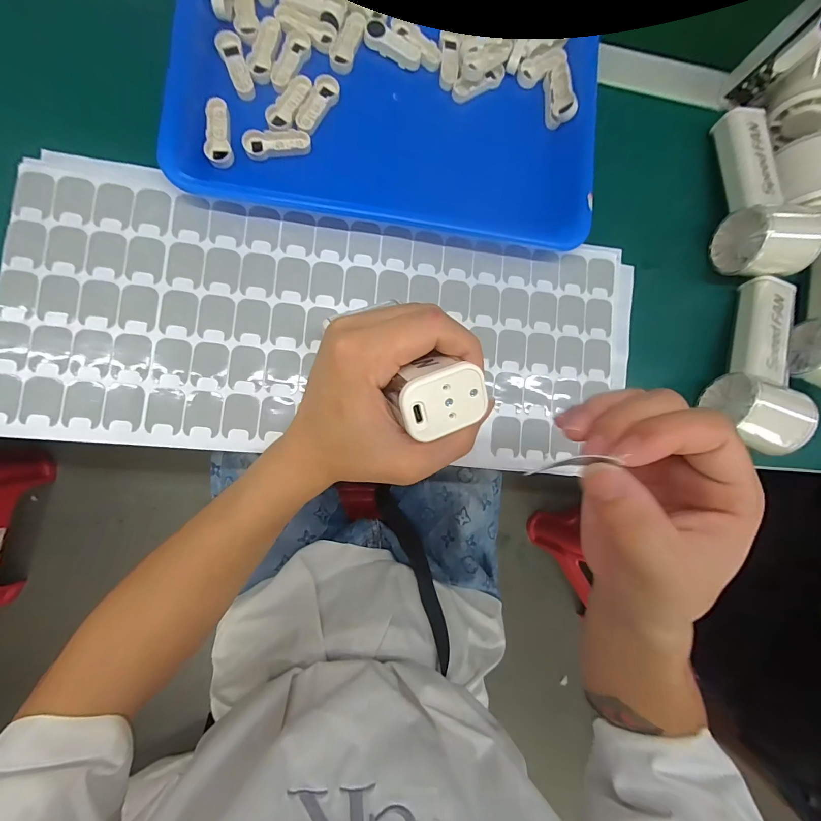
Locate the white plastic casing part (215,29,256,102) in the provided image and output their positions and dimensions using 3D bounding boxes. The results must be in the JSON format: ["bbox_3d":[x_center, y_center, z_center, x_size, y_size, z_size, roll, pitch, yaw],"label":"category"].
[{"bbox_3d":[-0.138,-0.272,0.297,0.018,0.009,0.050,-17,88,-10],"label":"white plastic casing part"}]

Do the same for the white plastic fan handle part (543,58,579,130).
[{"bbox_3d":[0.132,-0.280,0.331,0.020,0.019,0.055,-2,86,-9],"label":"white plastic fan handle part"}]

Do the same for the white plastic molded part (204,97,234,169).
[{"bbox_3d":[-0.148,-0.215,0.291,0.019,0.007,0.051,2,85,-9],"label":"white plastic molded part"}]

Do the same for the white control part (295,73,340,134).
[{"bbox_3d":[-0.075,-0.246,0.303,0.020,0.005,0.050,27,82,-6],"label":"white control part"}]

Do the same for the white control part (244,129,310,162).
[{"bbox_3d":[-0.106,-0.211,0.298,0.051,0.004,0.021,-2,86,-9],"label":"white control part"}]

